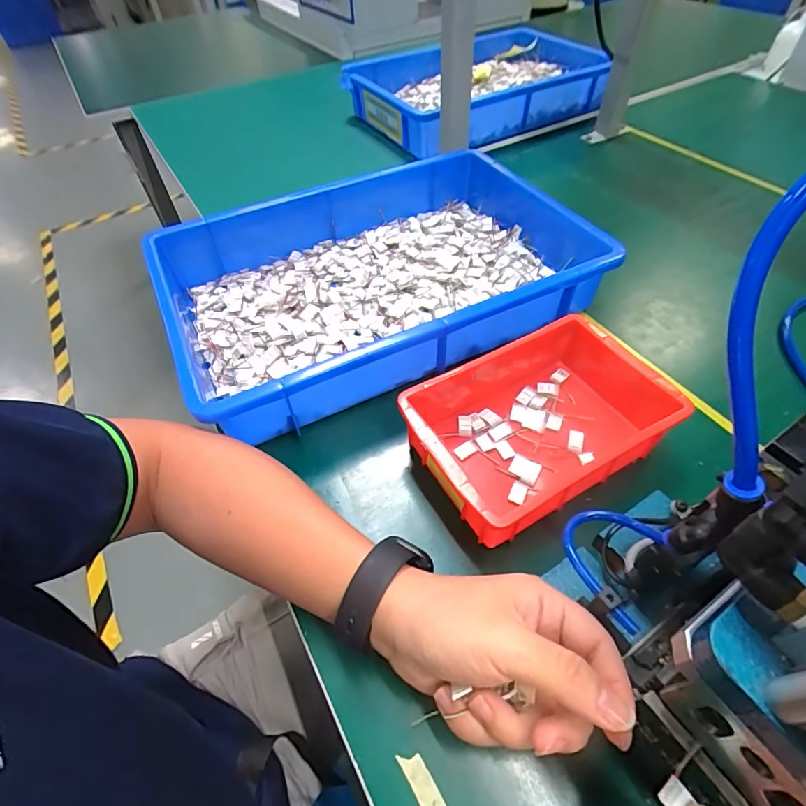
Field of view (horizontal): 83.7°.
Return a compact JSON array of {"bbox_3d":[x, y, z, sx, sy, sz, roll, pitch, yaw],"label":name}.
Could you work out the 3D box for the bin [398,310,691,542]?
[{"bbox_3d":[0.114,0.011,0.380,0.206,0.058,0.135,-26,55,-17],"label":"bin"}]

